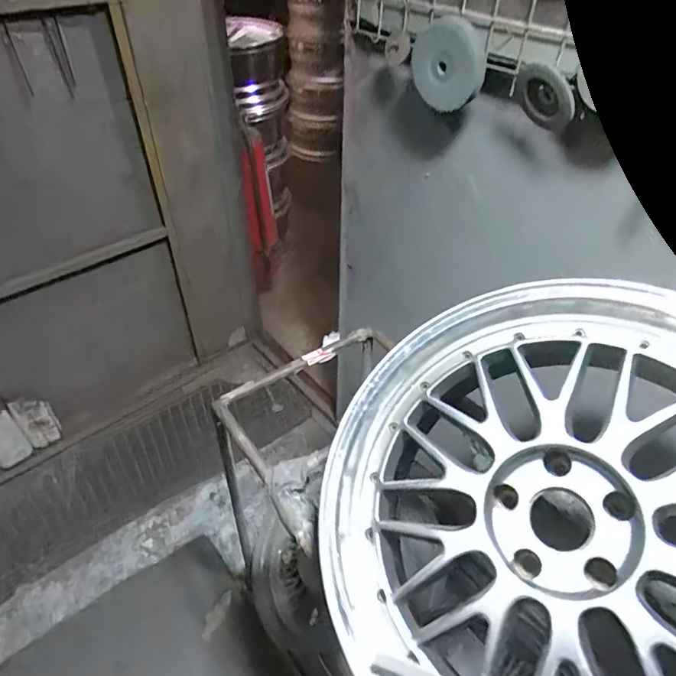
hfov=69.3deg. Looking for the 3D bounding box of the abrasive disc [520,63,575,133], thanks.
[{"bbox_3d":[0.292,-0.326,0.676,0.011,0.102,0.084,-43,46,-4],"label":"abrasive disc"}]

